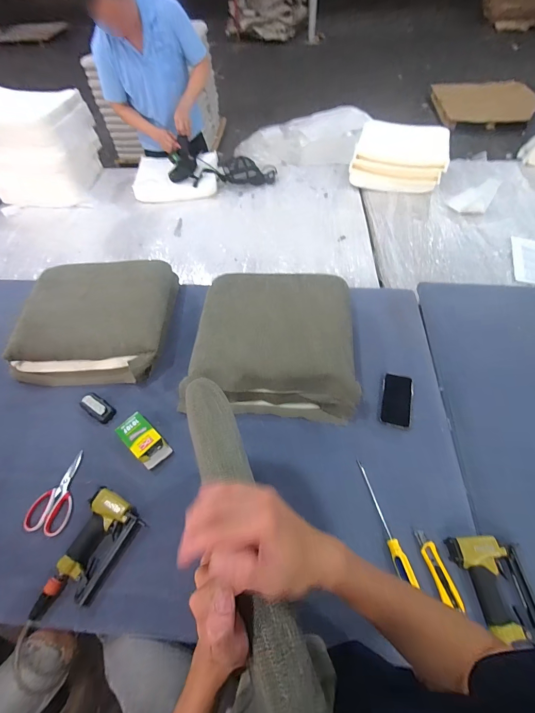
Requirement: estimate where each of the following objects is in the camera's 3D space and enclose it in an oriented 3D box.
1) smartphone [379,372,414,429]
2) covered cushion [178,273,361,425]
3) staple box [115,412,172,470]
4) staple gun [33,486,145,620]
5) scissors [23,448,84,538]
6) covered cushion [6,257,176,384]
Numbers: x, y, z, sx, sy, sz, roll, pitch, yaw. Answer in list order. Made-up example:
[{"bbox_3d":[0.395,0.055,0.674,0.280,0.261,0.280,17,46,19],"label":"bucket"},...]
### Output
[{"bbox_3d":[0.357,0.115,0.878,0.080,0.008,0.161,12,58,10],"label":"smartphone"},{"bbox_3d":[0.025,-0.062,0.944,0.421,0.127,0.438,3,56,5],"label":"covered cushion"},{"bbox_3d":[-0.324,0.220,0.841,0.150,0.041,0.074,38,66,24],"label":"staple box"},{"bbox_3d":[-0.397,0.432,0.694,0.138,0.048,0.253,28,62,19],"label":"staple gun"},{"bbox_3d":[-0.503,0.325,0.778,0.093,0.015,0.186,8,57,8],"label":"scissors"},{"bbox_3d":[-0.531,-0.130,1.009,0.438,0.145,0.427,1,56,3],"label":"covered cushion"}]

